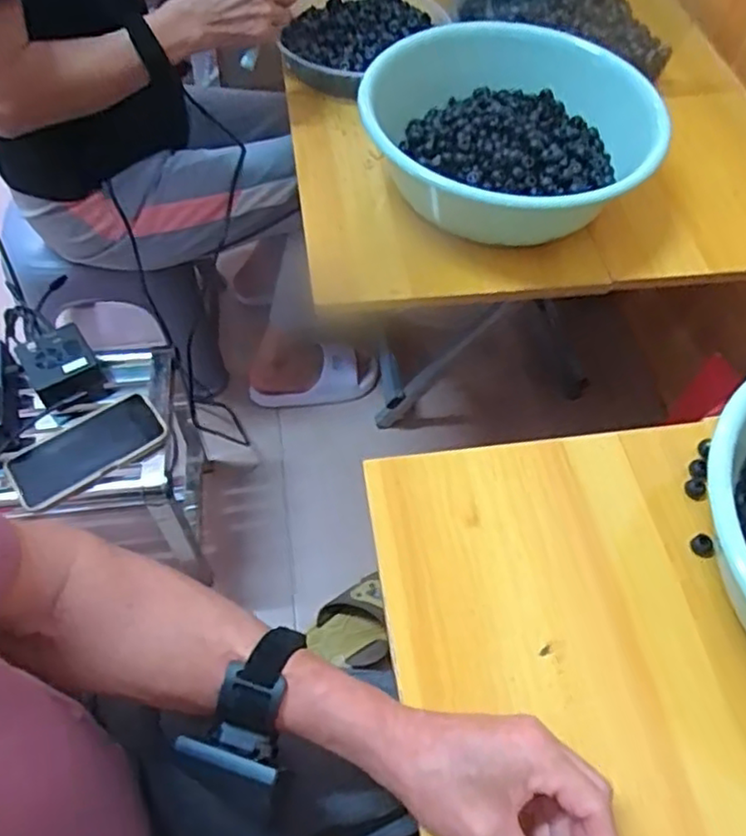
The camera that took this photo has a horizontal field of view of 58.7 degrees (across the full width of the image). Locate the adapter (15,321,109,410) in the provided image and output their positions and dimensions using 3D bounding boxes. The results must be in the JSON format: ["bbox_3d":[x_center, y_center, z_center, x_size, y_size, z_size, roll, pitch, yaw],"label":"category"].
[{"bbox_3d":[-0.364,-0.062,0.773,0.073,0.040,0.075,-32,63,-20],"label":"adapter"}]

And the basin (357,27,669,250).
[{"bbox_3d":[0.135,-0.291,0.698,0.292,0.106,0.254,12,57,5],"label":"basin"}]

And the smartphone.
[{"bbox_3d":[-0.321,0.037,0.747,0.166,0.019,0.081,-34,64,-22],"label":"smartphone"}]

